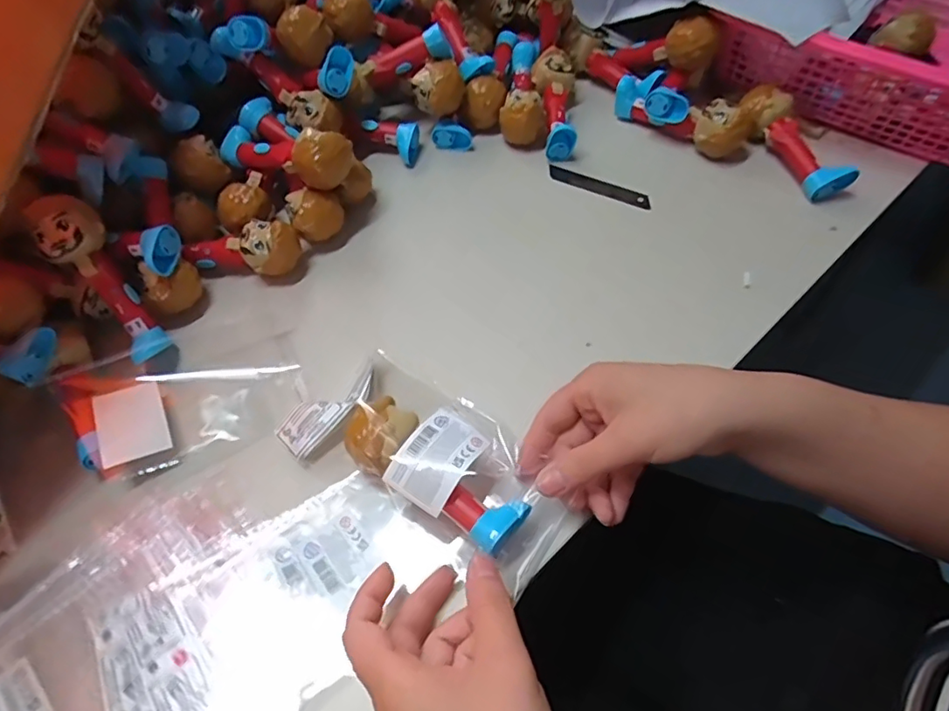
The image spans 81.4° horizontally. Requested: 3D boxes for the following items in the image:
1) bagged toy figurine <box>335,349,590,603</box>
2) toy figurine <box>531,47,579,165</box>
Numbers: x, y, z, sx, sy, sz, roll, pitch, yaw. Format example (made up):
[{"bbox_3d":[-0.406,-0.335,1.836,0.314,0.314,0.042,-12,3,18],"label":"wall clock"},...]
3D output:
[{"bbox_3d":[-0.020,0.069,0.344,0.167,0.049,0.072,40,67,15],"label":"bagged toy figurine"},{"bbox_3d":[0.081,-0.242,0.527,0.039,0.044,0.117,-6,57,0],"label":"toy figurine"}]

